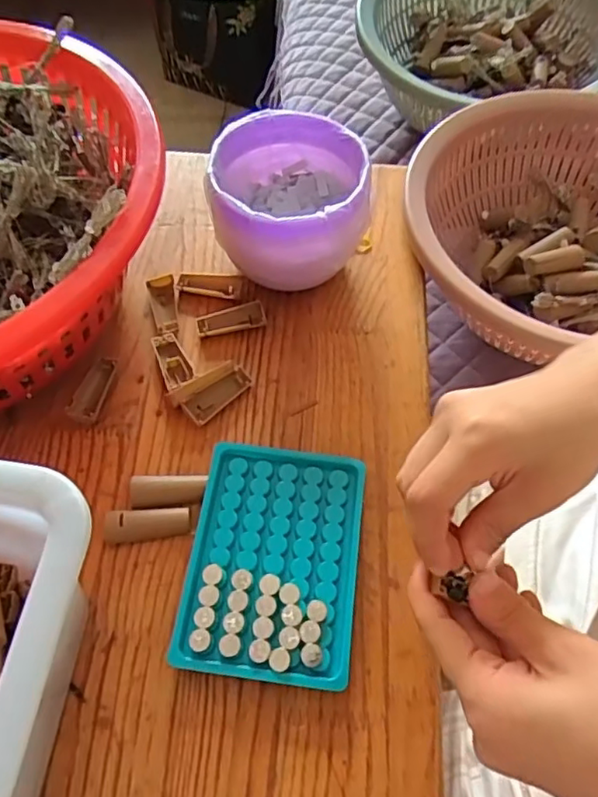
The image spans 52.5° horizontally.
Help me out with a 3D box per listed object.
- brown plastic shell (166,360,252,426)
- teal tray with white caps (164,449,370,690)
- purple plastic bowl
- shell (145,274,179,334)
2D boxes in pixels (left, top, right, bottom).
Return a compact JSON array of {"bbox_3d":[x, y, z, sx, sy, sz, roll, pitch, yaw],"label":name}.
[{"bbox_3d":[-0.059,-0.007,0.410,0.029,0.016,0.050,40,65,21],"label":"brown plastic shell"},{"bbox_3d":[-0.015,0.092,0.353,0.097,0.016,0.131,7,58,3],"label":"teal tray with white caps"},{"bbox_3d":[-0.008,-0.134,0.445,0.103,0.094,0.107,0,58,-1],"label":"purple plastic bowl"},{"bbox_3d":[-0.100,-0.070,0.452,0.020,0.011,0.053,-13,59,-9],"label":"shell"}]

